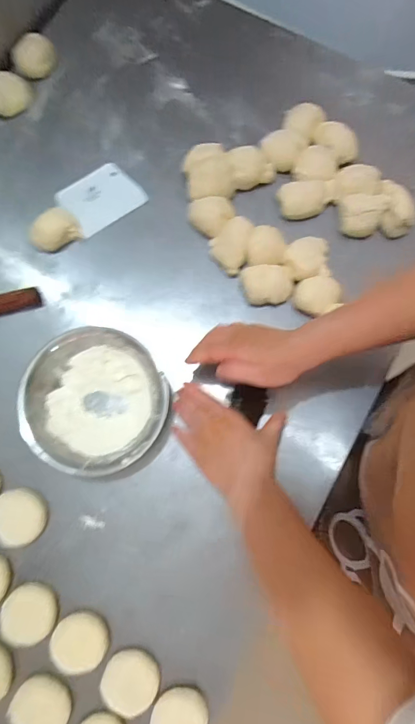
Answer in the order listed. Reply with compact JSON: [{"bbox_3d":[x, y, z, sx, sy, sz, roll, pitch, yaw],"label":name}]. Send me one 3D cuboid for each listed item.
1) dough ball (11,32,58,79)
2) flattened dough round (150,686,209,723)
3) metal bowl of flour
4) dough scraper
[{"bbox_3d":[-0.285,-0.501,0.644,0.070,0.035,0.053,-25,78,-4],"label":"dough ball"},{"bbox_3d":[-0.034,0.433,0.471,0.064,0.022,0.064,0,79,1],"label":"flattened dough round"},{"bbox_3d":[-0.151,0.052,0.540,0.189,0.048,0.185,0,78,1],"label":"metal bowl of flour"},{"bbox_3d":[-0.171,-0.263,0.624,0.115,0.011,0.090,-36,93,0],"label":"dough scraper"}]

